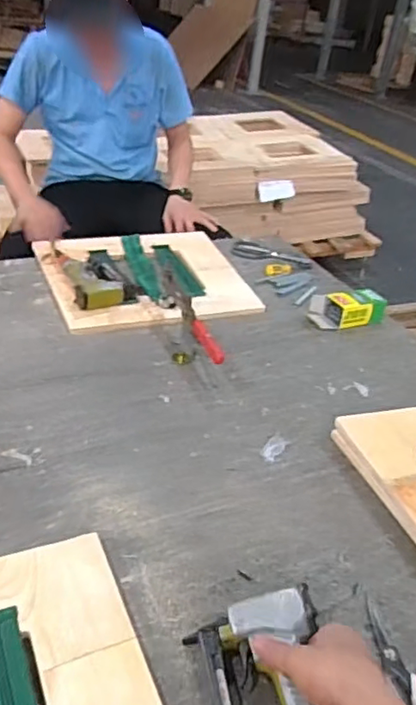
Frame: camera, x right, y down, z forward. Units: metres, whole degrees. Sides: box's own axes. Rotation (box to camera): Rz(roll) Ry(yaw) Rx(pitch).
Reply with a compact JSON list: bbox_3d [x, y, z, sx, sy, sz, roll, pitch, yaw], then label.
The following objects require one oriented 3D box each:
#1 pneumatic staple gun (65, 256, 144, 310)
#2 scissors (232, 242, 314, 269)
[{"bbox_3d":[-0.231,-0.153,1.260,0.144,0.048,0.203,-10,36,-25],"label":"pneumatic staple gun"},{"bbox_3d":[0.162,-0.253,1.508,0.206,0.021,0.112,18,34,16],"label":"scissors"}]

